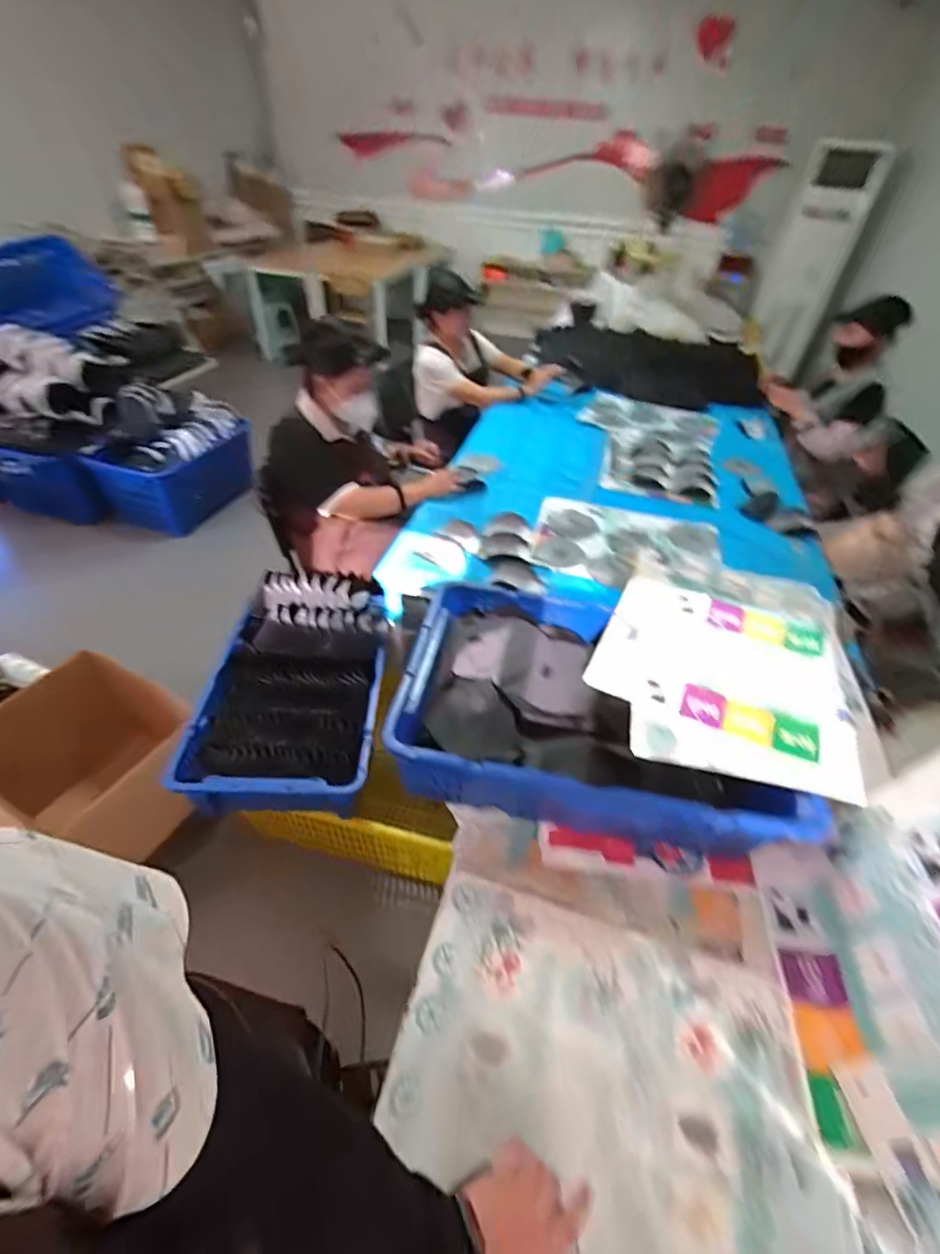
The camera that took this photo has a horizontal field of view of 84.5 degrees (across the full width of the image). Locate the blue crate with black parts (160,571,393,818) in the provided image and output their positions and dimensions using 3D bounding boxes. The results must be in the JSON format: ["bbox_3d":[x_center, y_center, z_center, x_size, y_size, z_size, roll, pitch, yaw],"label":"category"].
[{"bbox_3d":[-0.462,0.145,1.376,0.450,0.234,0.654,4,44,-3],"label":"blue crate with black parts"}]

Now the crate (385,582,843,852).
[{"bbox_3d":[0.205,0.145,0.956,0.640,0.147,0.440,10,44,4],"label":"crate"}]

